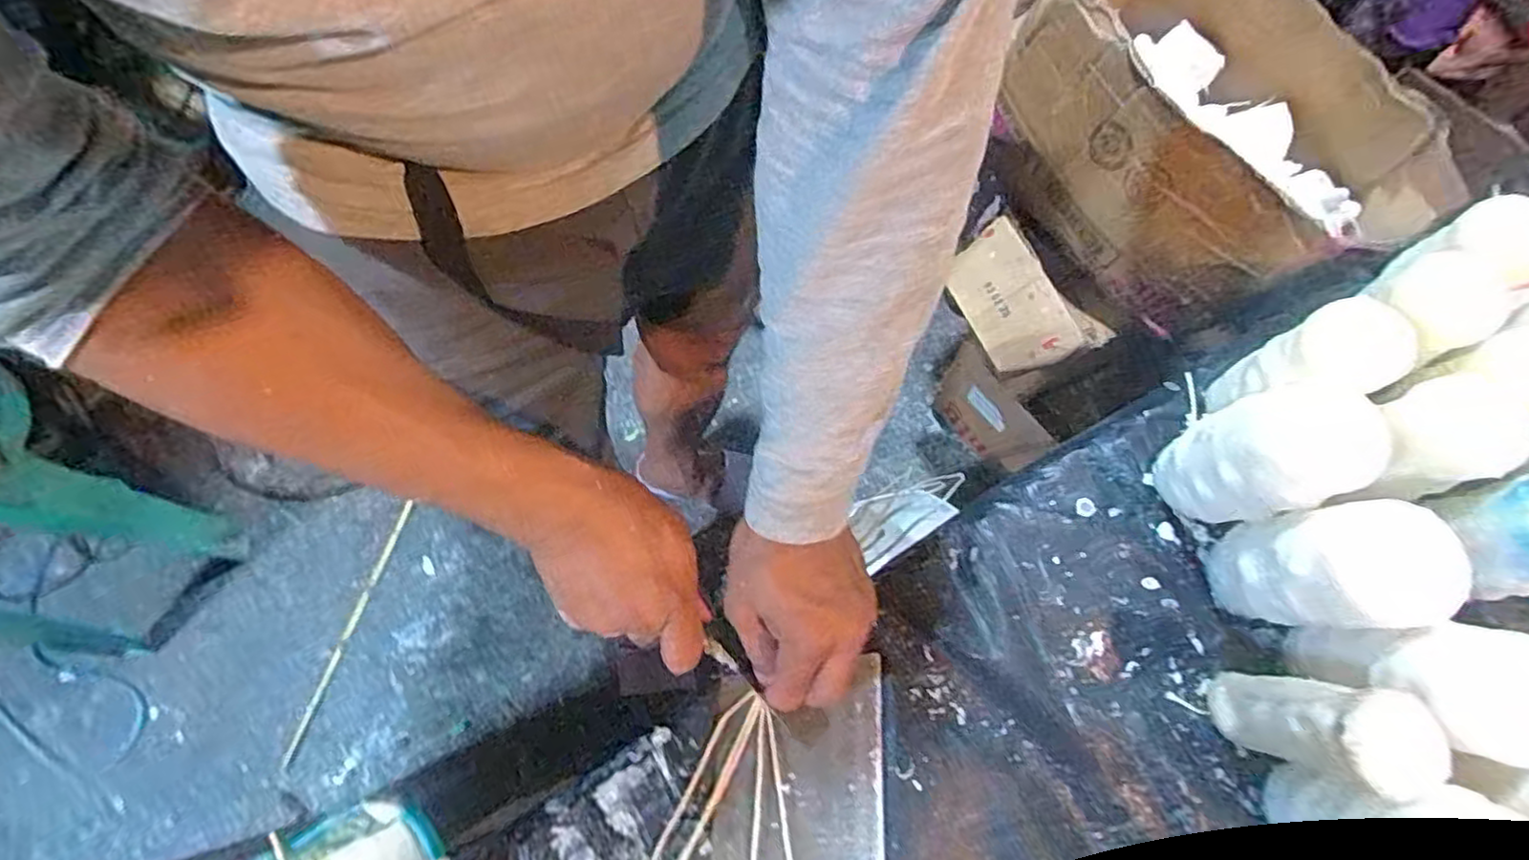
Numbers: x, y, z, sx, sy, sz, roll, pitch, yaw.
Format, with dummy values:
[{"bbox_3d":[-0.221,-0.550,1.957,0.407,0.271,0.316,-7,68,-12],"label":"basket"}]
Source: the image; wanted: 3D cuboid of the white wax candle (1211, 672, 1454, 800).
[{"bbox_3d":[0.291,0.158,0.363,0.045,0.105,0.047,10,71,5],"label":"white wax candle"}]

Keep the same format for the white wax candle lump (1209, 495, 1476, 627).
[{"bbox_3d":[0.300,0.076,0.373,0.066,0.107,0.061,-1,71,2],"label":"white wax candle lump"}]

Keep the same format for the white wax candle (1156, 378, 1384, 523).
[{"bbox_3d":[0.287,0.018,0.405,0.061,0.114,0.066,-17,71,-4],"label":"white wax candle"}]

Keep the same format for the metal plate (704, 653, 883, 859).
[{"bbox_3d":[0.019,0.211,0.407,0.099,0.004,0.129,2,70,2],"label":"metal plate"}]

